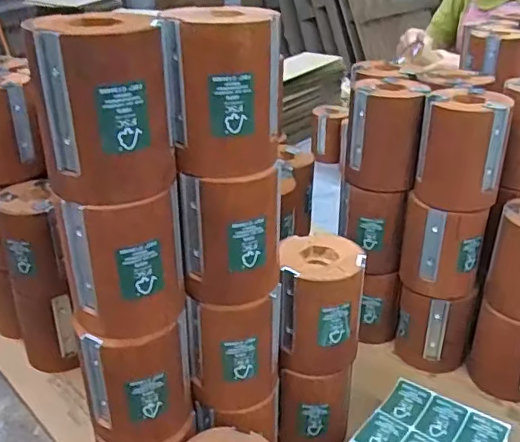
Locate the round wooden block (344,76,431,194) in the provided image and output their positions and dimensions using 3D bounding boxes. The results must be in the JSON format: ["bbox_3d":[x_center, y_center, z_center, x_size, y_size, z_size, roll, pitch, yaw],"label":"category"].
[{"bbox_3d":[0.133,-0.089,0.587,0.072,0.106,0.070,8,30,15],"label":"round wooden block"}]

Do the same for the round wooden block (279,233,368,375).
[{"bbox_3d":[0.054,0.075,0.487,0.070,0.098,0.064,2,29,4],"label":"round wooden block"}]

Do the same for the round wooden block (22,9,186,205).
[{"bbox_3d":[-0.088,-0.070,0.339,0.067,0.098,0.077,7,30,14],"label":"round wooden block"}]

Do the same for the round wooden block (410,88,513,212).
[{"bbox_3d":[0.194,-0.068,0.537,0.078,0.100,0.066,10,30,18],"label":"round wooden block"}]

